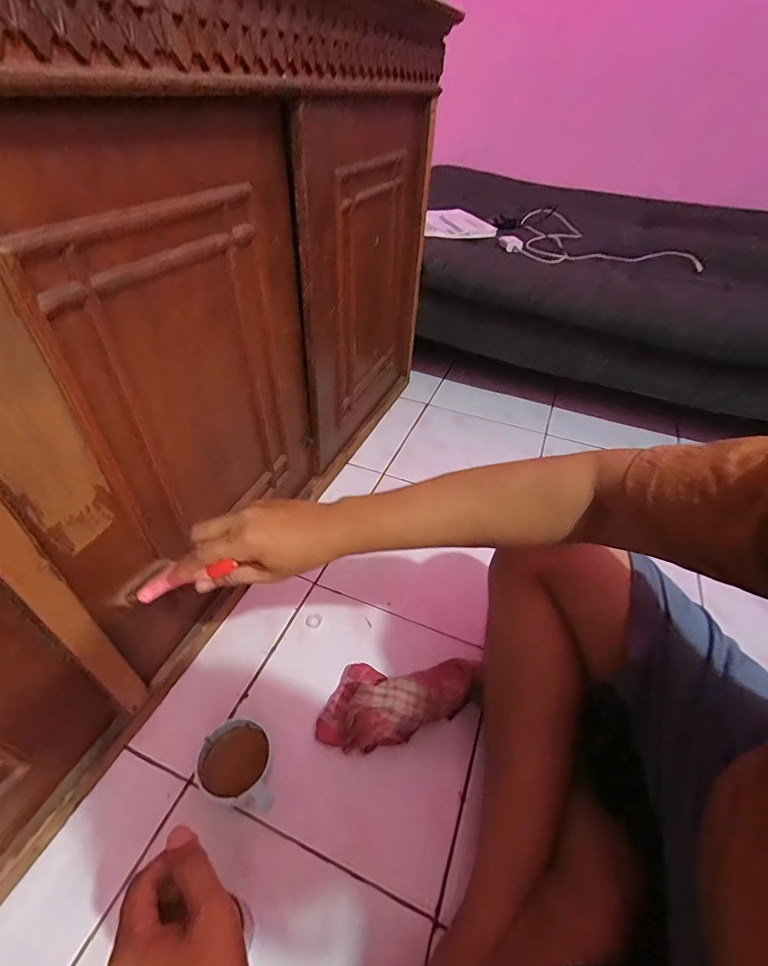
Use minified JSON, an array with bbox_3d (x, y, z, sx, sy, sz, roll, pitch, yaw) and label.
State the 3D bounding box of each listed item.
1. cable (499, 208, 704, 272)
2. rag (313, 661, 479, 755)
[{"bbox_3d":[0.552,-0.596,1.095,0.489,0.069,0.284,23,46,18],"label":"cable"},{"bbox_3d":[0.017,0.277,0.548,0.194,0.078,0.113,5,43,0],"label":"rag"}]

